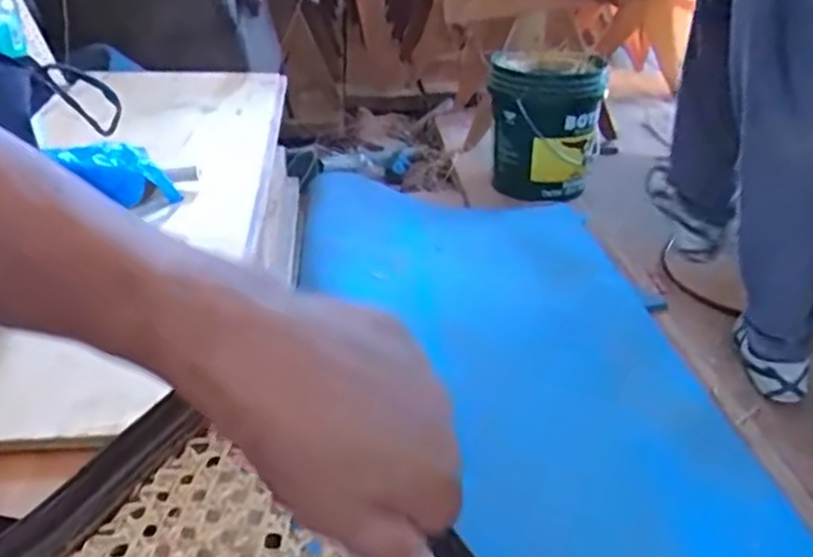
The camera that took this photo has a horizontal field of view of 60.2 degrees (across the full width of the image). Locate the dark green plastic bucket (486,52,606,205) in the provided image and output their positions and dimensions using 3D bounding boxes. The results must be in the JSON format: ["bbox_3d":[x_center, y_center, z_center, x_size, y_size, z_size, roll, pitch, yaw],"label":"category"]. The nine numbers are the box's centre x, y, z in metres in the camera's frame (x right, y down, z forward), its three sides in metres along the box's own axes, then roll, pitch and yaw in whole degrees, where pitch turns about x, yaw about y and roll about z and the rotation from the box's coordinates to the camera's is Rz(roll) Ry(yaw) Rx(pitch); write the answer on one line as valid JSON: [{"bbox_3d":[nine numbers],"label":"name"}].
[{"bbox_3d":[0.364,-0.407,1.916,0.299,0.353,0.265,7,30,6],"label":"dark green plastic bucket"}]

